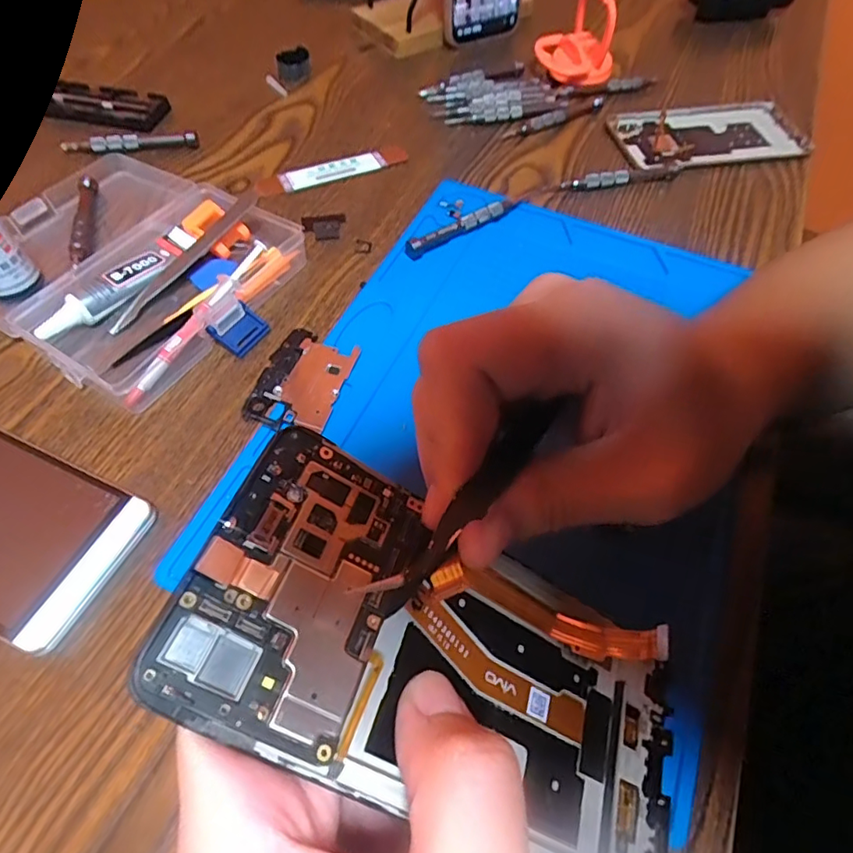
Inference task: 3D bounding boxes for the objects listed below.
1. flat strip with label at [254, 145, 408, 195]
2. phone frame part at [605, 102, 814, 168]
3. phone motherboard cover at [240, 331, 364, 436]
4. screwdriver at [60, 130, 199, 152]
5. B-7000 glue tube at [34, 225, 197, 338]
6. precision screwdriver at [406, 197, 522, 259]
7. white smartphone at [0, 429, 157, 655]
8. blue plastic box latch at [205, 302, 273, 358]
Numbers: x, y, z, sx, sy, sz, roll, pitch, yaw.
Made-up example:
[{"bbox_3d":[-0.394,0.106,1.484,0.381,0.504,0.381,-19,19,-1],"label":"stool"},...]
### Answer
[{"bbox_3d":[-0.069,-0.190,0.395,0.113,0.004,0.023,-21,61,-16],"label":"flat strip with label"},{"bbox_3d":[0.229,-0.235,0.430,0.147,0.014,0.067,-8,59,-8],"label":"phone frame part"},{"bbox_3d":[-0.066,-0.025,0.290,0.043,0.007,0.063,14,58,6],"label":"phone motherboard cover"},{"bbox_3d":[-0.220,-0.210,0.398,0.095,0.010,0.014,-6,58,-7],"label":"screwdriver"},{"bbox_3d":[-0.176,-0.083,0.313,0.024,0.017,0.102,28,61,14],"label":"B-7000 glue tube"},{"bbox_3d":[0.026,-0.133,0.357,0.091,0.012,0.011,-31,64,-20],"label":"precision screwdriver"},{"bbox_3d":[-0.201,0.039,0.242,0.141,0.010,0.070,22,59,11],"label":"white smartphone"},{"bbox_3d":[-0.105,-0.055,0.304,0.023,0.004,0.028,43,61,-14],"label":"blue plastic box latch"}]

